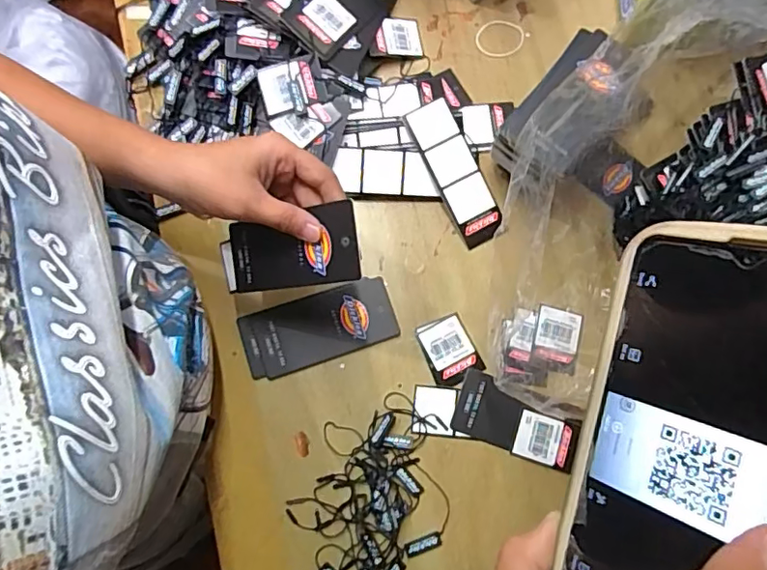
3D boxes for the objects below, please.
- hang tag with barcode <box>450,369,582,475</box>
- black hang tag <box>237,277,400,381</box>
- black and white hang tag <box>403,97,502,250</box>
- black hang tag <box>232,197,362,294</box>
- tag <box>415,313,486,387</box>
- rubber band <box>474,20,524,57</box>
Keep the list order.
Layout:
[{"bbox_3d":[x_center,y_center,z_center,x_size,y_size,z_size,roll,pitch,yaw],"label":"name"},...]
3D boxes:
[{"bbox_3d":[0.104,0.106,0.430,0.096,0.004,0.048,21,81,2],"label":"hang tag with barcode"},{"bbox_3d":[-0.051,0.033,0.436,0.118,0.006,0.052,-18,81,-4],"label":"black hang tag"},{"bbox_3d":[0.058,-0.090,0.450,0.037,0.004,0.117,-27,96,1],"label":"black and white hang tag"},{"bbox_3d":[-0.061,-0.022,0.361,0.106,0.006,0.046,-5,93,33],"label":"black hang tag"},{"bbox_3d":[0.052,0.051,0.437,0.038,0.004,0.052,-28,82,-6],"label":"tag"},{"bbox_3d":[0.102,-0.218,0.488,0.043,0.004,0.036,7,80,0],"label":"rubber band"}]

